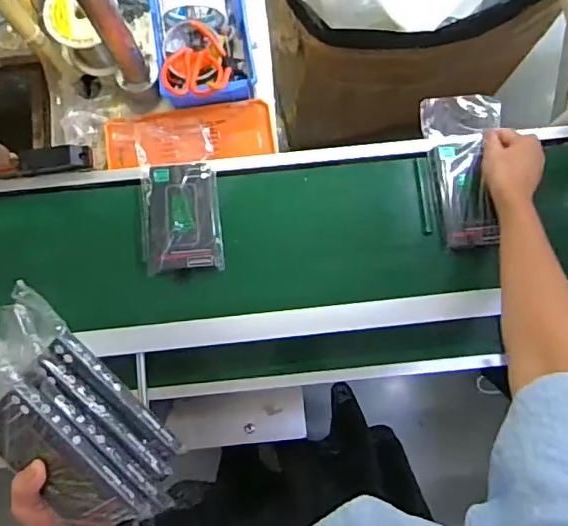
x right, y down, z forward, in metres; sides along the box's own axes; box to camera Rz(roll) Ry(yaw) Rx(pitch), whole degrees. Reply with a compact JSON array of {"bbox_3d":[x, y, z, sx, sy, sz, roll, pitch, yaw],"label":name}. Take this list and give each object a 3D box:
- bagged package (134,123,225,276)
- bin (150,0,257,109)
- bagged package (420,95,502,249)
[{"bbox_3d":[-0.136,-0.088,0.724,0.101,0.027,0.196,-5,83,0],"label":"bagged package"},{"bbox_3d":[-0.115,-0.329,0.793,0.137,0.067,0.217,-7,83,0],"label":"bin"},{"bbox_3d":[0.227,-0.117,0.699,0.089,0.024,0.194,-2,81,0],"label":"bagged package"}]

